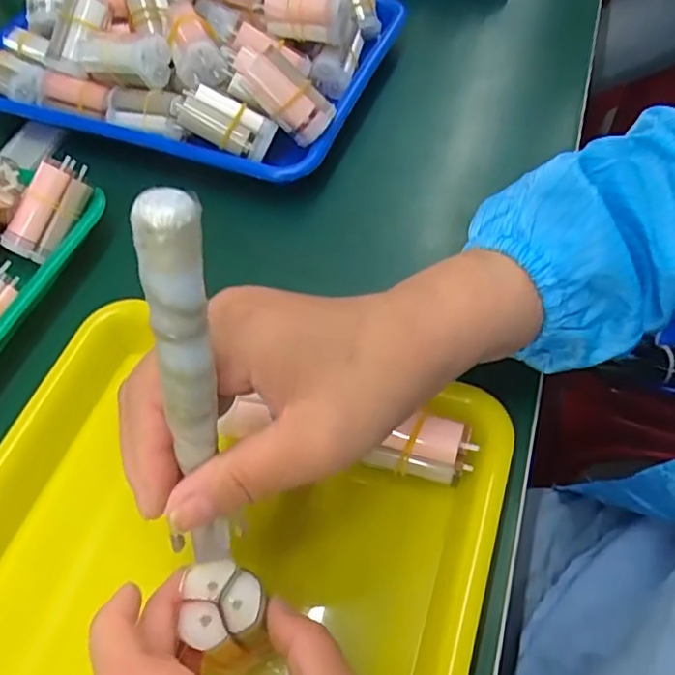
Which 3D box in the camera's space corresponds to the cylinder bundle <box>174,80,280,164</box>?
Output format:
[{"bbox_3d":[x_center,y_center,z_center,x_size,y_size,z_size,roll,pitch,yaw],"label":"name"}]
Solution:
[{"bbox_3d":[-0.083,-0.154,0.439,0.073,0.026,0.035,24,58,-5],"label":"cylinder bundle"}]

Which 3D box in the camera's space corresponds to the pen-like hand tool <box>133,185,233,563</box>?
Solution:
[{"bbox_3d":[-0.048,0.025,0.201,0.015,0.151,0.015,16,40,14],"label":"pen-like hand tool"}]

